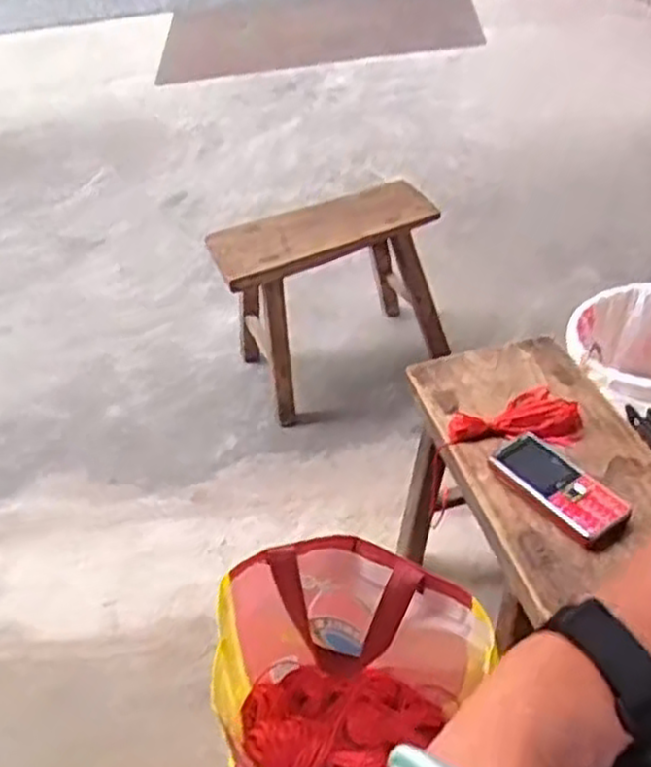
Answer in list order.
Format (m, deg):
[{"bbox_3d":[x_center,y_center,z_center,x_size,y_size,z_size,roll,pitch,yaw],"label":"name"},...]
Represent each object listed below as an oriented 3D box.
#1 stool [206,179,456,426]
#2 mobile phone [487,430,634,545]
[{"bbox_3d":[0.000,-0.151,1.274,0.320,0.286,0.204,-21,43,-13],"label":"stool"},{"bbox_3d":[0.207,0.090,0.686,0.056,0.020,0.124,-28,45,-20],"label":"mobile phone"}]

